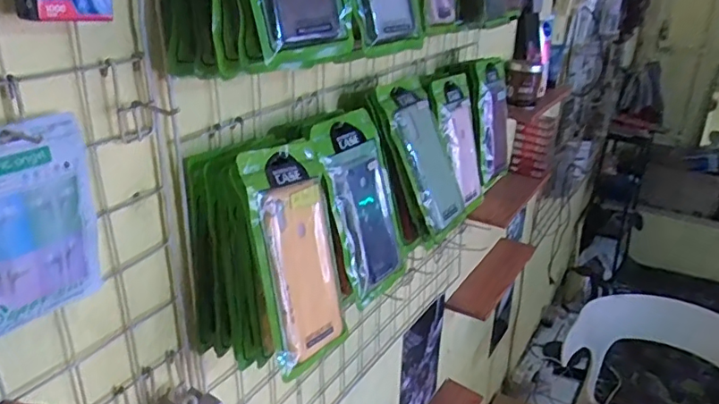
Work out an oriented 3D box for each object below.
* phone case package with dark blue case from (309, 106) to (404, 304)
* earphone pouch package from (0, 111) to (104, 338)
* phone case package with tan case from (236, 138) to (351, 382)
[{"bbox_3d":[0.005,0.004,0.644,0.024,0.204,0.120,-5,20,39],"label":"phone case package with dark blue case"},{"bbox_3d":[-0.228,0.014,0.393,0.018,0.139,0.111,13,25,24],"label":"earphone pouch package"},{"bbox_3d":[-0.053,0.047,0.547,0.016,0.208,0.115,-7,9,36],"label":"phone case package with tan case"}]

